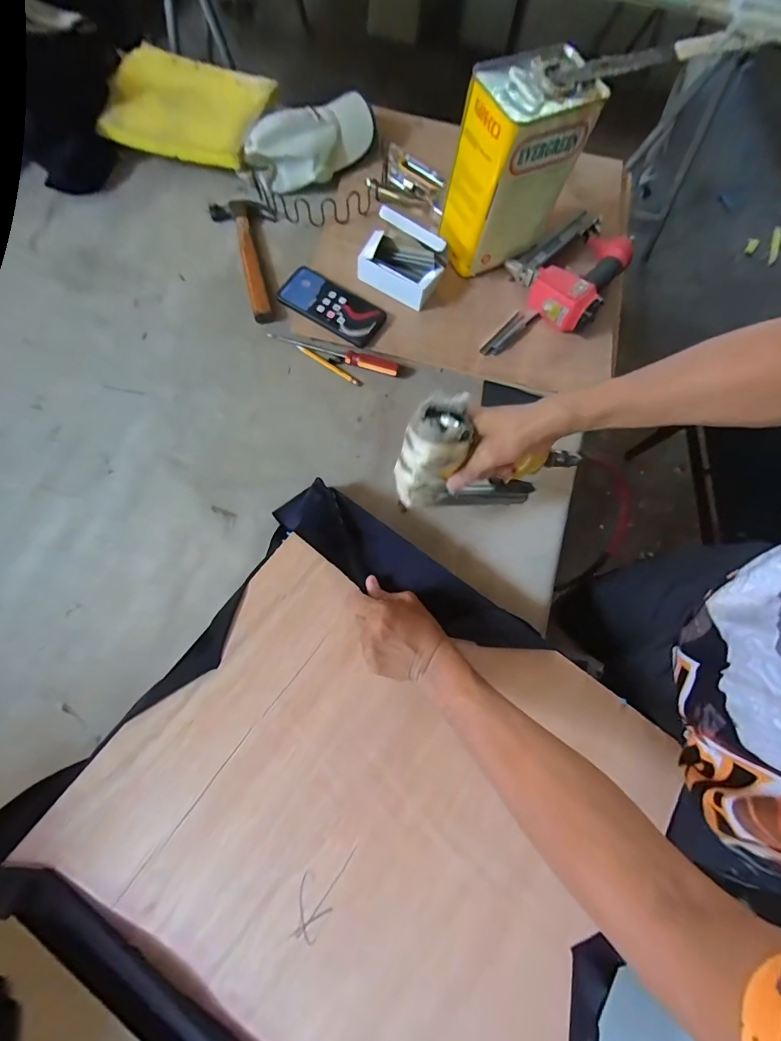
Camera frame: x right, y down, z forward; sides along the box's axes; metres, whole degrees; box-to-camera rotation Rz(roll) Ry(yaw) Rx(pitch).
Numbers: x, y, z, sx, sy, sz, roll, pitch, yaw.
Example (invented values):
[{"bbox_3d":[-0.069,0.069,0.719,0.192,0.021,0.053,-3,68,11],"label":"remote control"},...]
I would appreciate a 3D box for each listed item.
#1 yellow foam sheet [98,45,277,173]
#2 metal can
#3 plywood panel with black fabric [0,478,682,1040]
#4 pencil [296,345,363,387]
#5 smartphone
[{"bbox_3d":[-0.366,-0.752,0.747,0.272,0.026,0.242,16,71,-2],"label":"yellow foam sheet"},{"bbox_3d":[0.178,-0.513,0.629,0.161,0.233,0.114,-20,76,-10],"label":"metal can"},{"bbox_3d":[-0.017,0.302,0.445,0.571,0.051,0.511,35,74,10],"label":"plywood panel with black fabric"},{"bbox_3d":[-0.097,-0.248,0.659,0.120,0.007,0.011,34,74,6],"label":"pencil"},{"bbox_3d":[-0.092,-0.342,0.660,0.162,0.012,0.078,31,77,1],"label":"smartphone"}]

